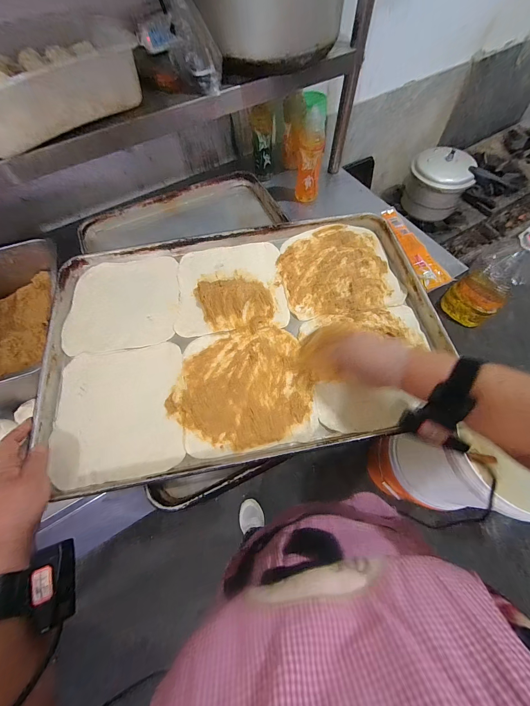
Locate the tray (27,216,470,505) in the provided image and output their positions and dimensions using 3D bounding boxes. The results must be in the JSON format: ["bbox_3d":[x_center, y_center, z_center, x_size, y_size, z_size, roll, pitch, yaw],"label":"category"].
[{"bbox_3d":[-0.037,-0.039,0.451,0.589,0.041,0.399,-9,62,-4],"label":"tray"}]

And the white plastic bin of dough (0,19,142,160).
[{"bbox_3d":[-0.416,-0.509,0.528,0.355,0.087,0.202,-39,68,-18],"label":"white plastic bin of dough"}]

